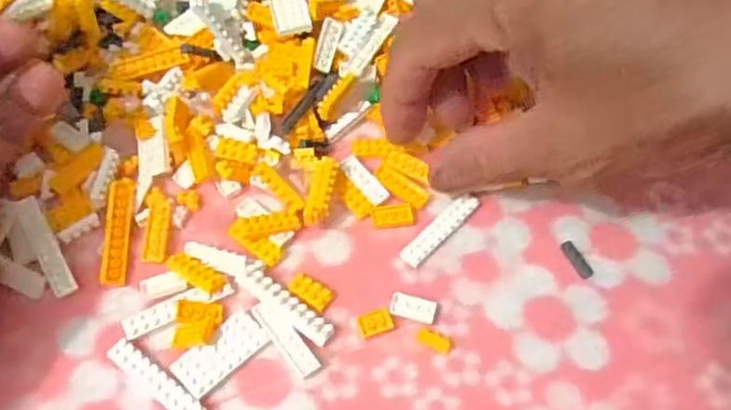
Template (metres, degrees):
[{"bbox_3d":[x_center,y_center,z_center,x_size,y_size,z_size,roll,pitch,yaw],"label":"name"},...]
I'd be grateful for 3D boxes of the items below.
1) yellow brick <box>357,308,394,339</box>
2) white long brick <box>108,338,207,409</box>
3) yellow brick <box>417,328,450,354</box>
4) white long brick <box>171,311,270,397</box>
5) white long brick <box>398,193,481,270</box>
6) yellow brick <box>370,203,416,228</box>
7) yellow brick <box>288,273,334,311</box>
[{"bbox_3d":[0.004,0.043,0.253,0.012,0.005,0.008,-18,60,-12],"label":"yellow brick"},{"bbox_3d":[-0.071,0.061,0.238,0.040,0.005,0.008,33,63,18],"label":"white long brick"},{"bbox_3d":[0.024,0.049,0.250,0.013,0.004,0.006,20,59,11],"label":"yellow brick"},{"bbox_3d":[-0.050,0.050,0.241,0.032,0.004,0.016,-38,66,-22],"label":"white long brick"},{"bbox_3d":[0.030,0.010,0.274,0.008,0.005,0.040,39,65,20],"label":"white long brick"},{"bbox_3d":[0.012,0.004,0.276,0.018,0.004,0.009,-5,58,-5],"label":"yellow brick"},{"bbox_3d":[-0.021,0.032,0.258,0.015,0.006,0.009,27,61,15],"label":"yellow brick"}]

